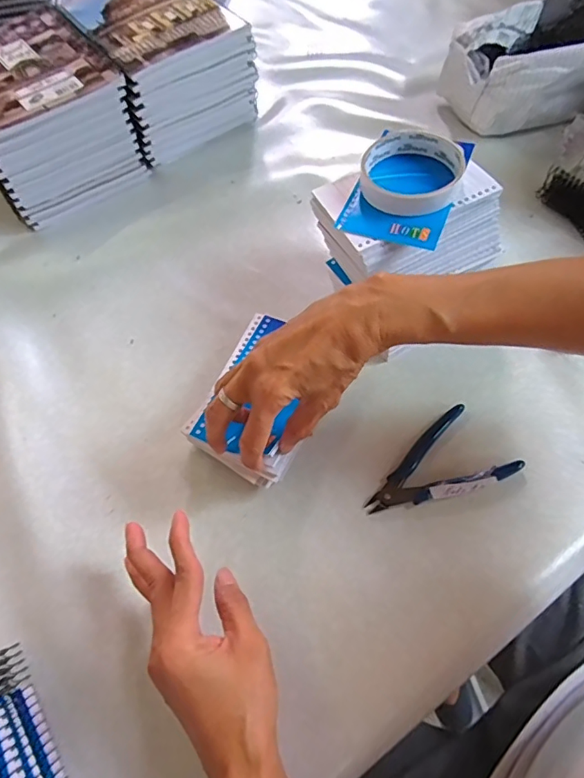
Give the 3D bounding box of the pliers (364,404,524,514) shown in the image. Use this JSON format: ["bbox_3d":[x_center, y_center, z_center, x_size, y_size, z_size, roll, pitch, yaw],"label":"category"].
[{"bbox_3d":[0.113,0.065,0.397,0.115,0.012,0.069,-29,63,-12],"label":"pliers"}]

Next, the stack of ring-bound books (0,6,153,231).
[{"bbox_3d":[-0.290,-0.318,0.583,0.164,0.117,0.192,-33,64,-14],"label":"stack of ring-bound books"}]

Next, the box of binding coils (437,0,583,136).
[{"bbox_3d":[0.285,-0.372,0.570,0.194,0.116,0.137,-28,62,-12],"label":"box of binding coils"}]

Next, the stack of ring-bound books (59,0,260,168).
[{"bbox_3d":[-0.158,-0.404,0.619,0.160,0.116,0.201,-30,63,-13],"label":"stack of ring-bound books"}]

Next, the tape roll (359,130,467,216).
[{"bbox_3d":[0.094,-0.172,0.400,0.081,0.026,0.081,-2,60,3],"label":"tape roll"}]

